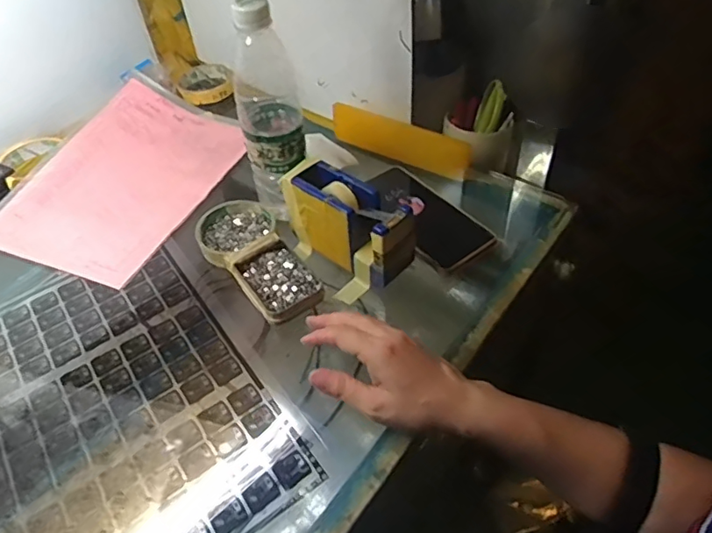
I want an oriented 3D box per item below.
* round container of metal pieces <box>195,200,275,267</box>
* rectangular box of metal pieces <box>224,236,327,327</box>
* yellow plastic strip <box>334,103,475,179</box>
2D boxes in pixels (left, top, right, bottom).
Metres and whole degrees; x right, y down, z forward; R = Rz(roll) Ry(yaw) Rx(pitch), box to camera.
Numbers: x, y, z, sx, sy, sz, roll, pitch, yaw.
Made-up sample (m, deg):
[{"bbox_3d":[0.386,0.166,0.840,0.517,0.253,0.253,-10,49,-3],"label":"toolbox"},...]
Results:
[{"bbox_3d":[-0.129,-0.038,0.581,0.081,0.026,0.075,-2,46,2],"label":"round container of metal pieces"},{"bbox_3d":[-0.076,0.016,0.531,0.063,0.020,0.093,-29,51,-22],"label":"rectangular box of metal pieces"},{"bbox_3d":[0.053,-0.154,0.660,0.187,0.049,0.012,25,38,25],"label":"yellow plastic strip"}]

